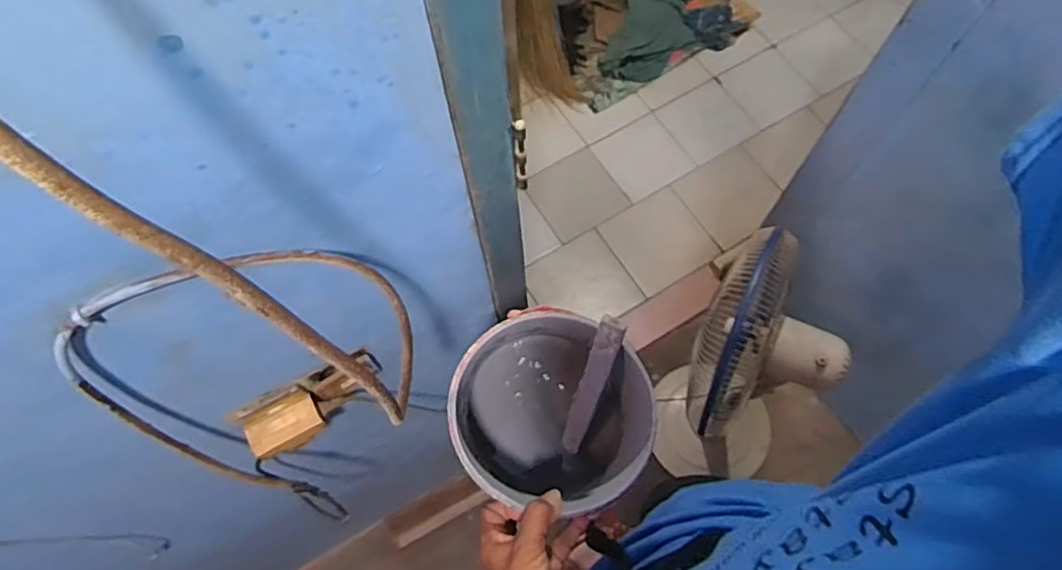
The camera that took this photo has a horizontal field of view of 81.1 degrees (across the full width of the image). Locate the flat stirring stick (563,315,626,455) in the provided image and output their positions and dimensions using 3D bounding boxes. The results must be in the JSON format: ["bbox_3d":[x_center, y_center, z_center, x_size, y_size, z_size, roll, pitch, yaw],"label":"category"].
[{"bbox_3d":[0.056,0.101,0.586,0.021,0.196,0.011,19,44,8],"label":"flat stirring stick"}]

